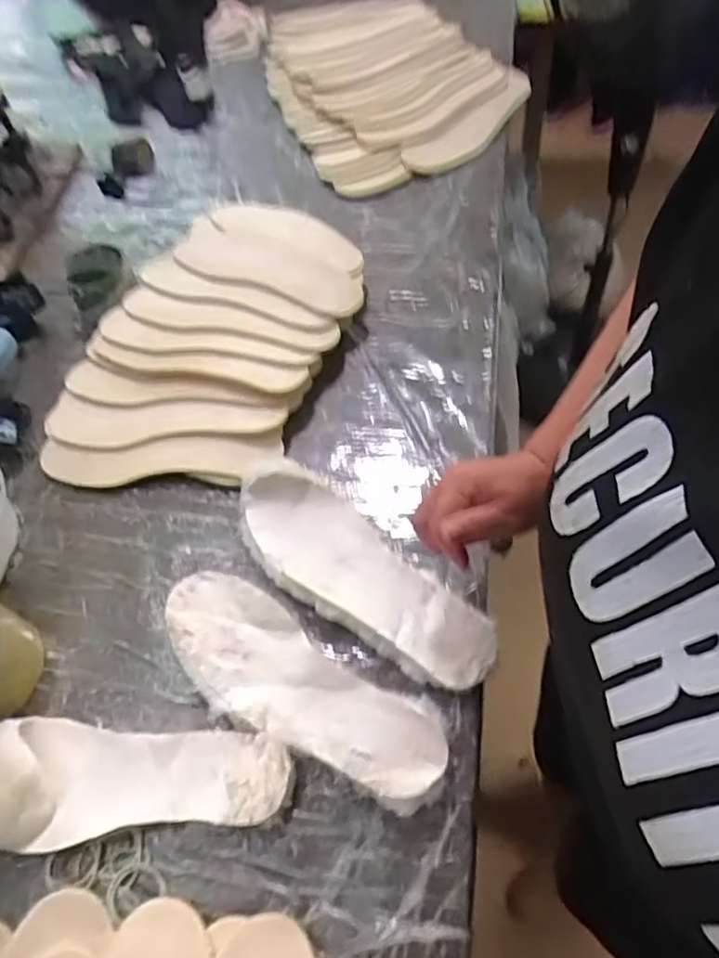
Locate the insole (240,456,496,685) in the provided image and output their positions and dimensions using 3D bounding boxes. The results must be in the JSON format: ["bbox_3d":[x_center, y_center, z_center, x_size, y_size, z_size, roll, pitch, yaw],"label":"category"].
[{"bbox_3d":[-0.005,0.083,0.593,0.272,0.028,0.094,35,67,25],"label":"insole"}]

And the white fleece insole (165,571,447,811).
[{"bbox_3d":[-0.058,0.167,0.548,0.269,0.023,0.092,31,65,24],"label":"white fleece insole"}]

